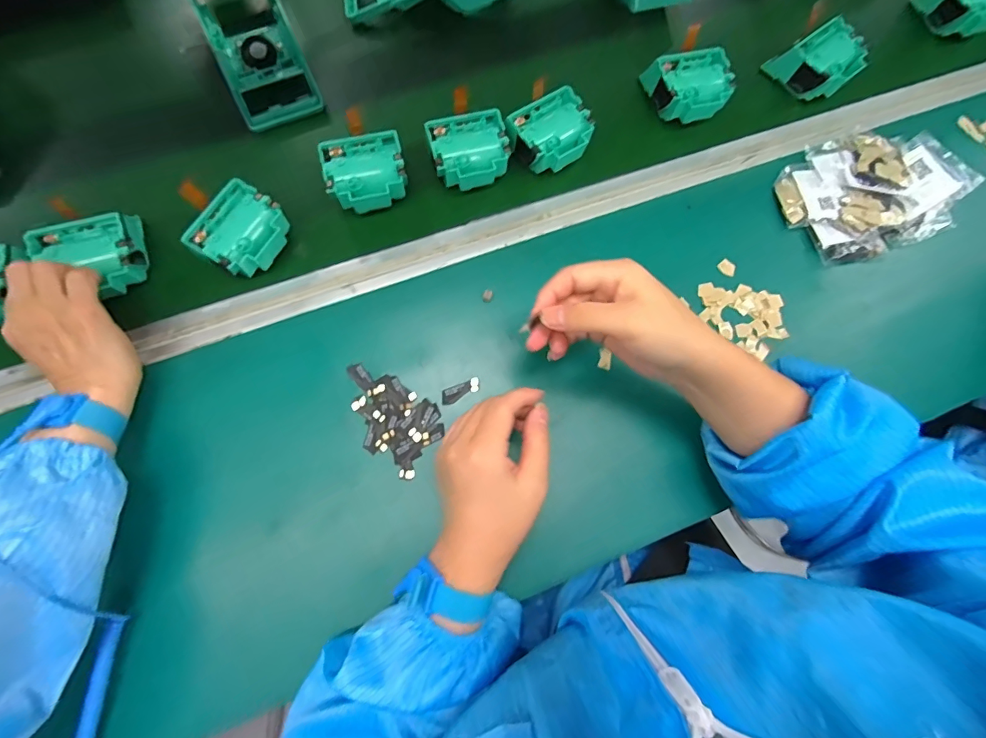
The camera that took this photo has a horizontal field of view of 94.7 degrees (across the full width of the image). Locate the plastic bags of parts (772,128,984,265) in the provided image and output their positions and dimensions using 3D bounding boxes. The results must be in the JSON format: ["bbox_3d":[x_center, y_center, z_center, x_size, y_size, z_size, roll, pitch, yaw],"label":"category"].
[{"bbox_3d":[0.403,-0.191,0.475,0.198,0.023,0.130,-20,76,-9],"label":"plastic bags of parts"}]

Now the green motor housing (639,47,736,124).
[{"bbox_3d":[0.207,-0.296,0.480,0.084,0.036,0.067,1,74,-1],"label":"green motor housing"}]

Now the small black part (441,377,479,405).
[{"bbox_3d":[-0.029,0.020,0.409,0.037,0.004,0.013,-23,76,-10],"label":"small black part"}]

